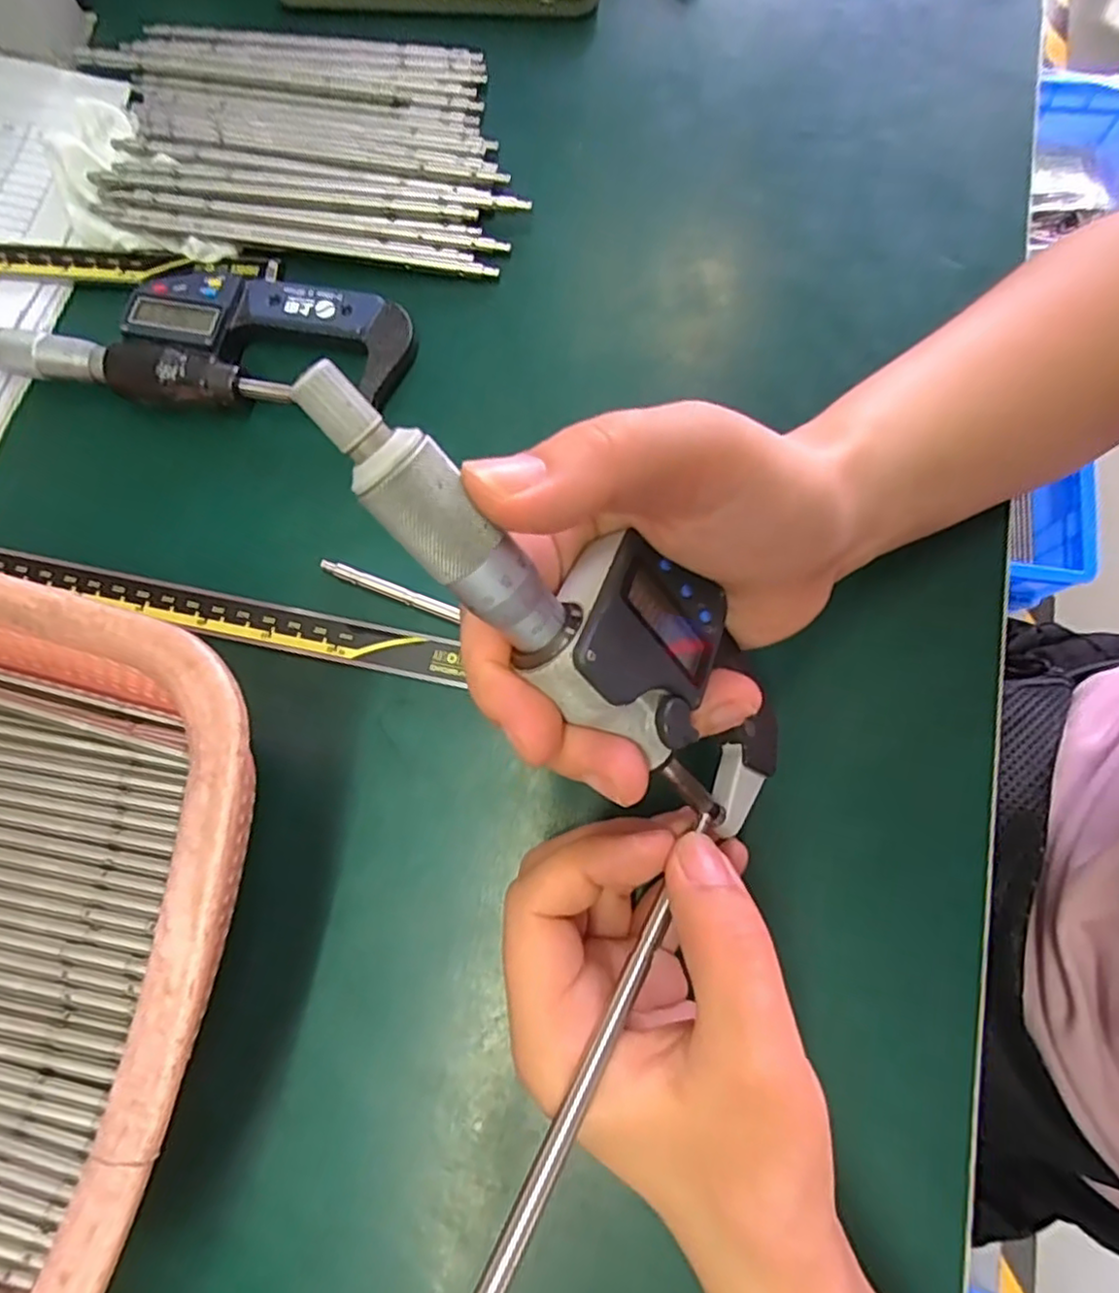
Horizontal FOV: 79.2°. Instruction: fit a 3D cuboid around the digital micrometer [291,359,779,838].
[{"bbox_3d":[0.006,-0.010,0.150,0.136,0.017,0.047,35,77,-27],"label":"digital micrometer"}]

